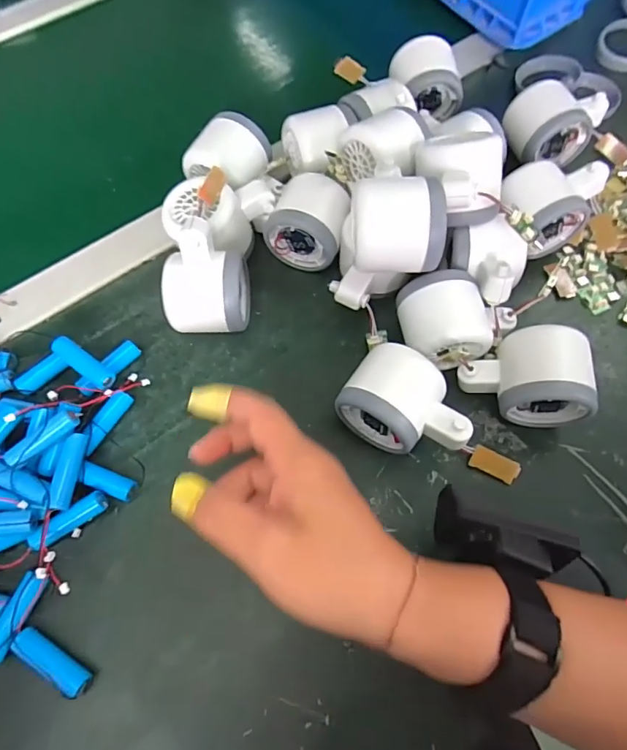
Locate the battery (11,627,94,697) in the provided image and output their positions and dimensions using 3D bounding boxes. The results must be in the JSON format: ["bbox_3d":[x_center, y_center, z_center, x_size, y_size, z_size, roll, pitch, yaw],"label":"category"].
[{"bbox_3d":[-0.153,0.168,0.285,0.049,0.014,0.014,31,70,11],"label":"battery"}]

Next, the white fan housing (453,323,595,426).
[{"bbox_3d":[0.143,0.001,0.333,0.079,0.051,0.059,3,66,4],"label":"white fan housing"}]

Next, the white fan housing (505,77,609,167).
[{"bbox_3d":[0.212,-0.221,0.428,0.083,0.052,0.054,-15,66,-5],"label":"white fan housing"}]

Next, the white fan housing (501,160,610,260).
[{"bbox_3d":[0.185,-0.136,0.387,0.075,0.051,0.063,-33,69,-12],"label":"white fan housing"}]

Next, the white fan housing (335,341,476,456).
[{"bbox_3d":[0.062,0.024,0.325,0.083,0.055,0.056,33,71,15],"label":"white fan housing"}]

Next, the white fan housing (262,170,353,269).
[{"bbox_3d":[-0.004,-0.121,0.386,0.060,0.052,0.053,18,68,10],"label":"white fan housing"}]

